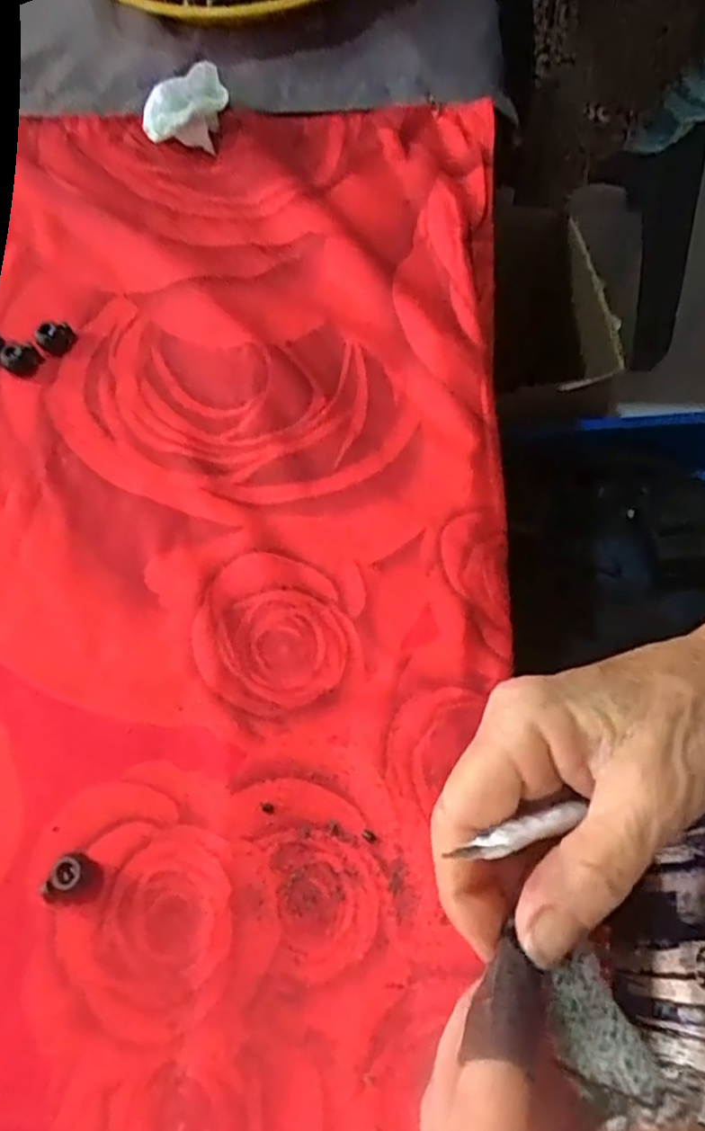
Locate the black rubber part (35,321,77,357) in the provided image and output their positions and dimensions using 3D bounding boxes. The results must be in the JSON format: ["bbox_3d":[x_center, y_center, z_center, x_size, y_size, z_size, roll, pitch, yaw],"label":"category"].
[{"bbox_3d":[-0.164,-0.126,0.396,0.020,0.012,0.016,-31,66,-12],"label":"black rubber part"}]

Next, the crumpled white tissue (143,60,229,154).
[{"bbox_3d":[-0.104,-0.286,0.455,0.052,0.033,0.041,-30,66,-12],"label":"crumpled white tissue"}]

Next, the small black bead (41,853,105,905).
[{"bbox_3d":[-0.105,0.120,0.271,0.015,0.014,0.018,19,66,12],"label":"small black bead"}]

